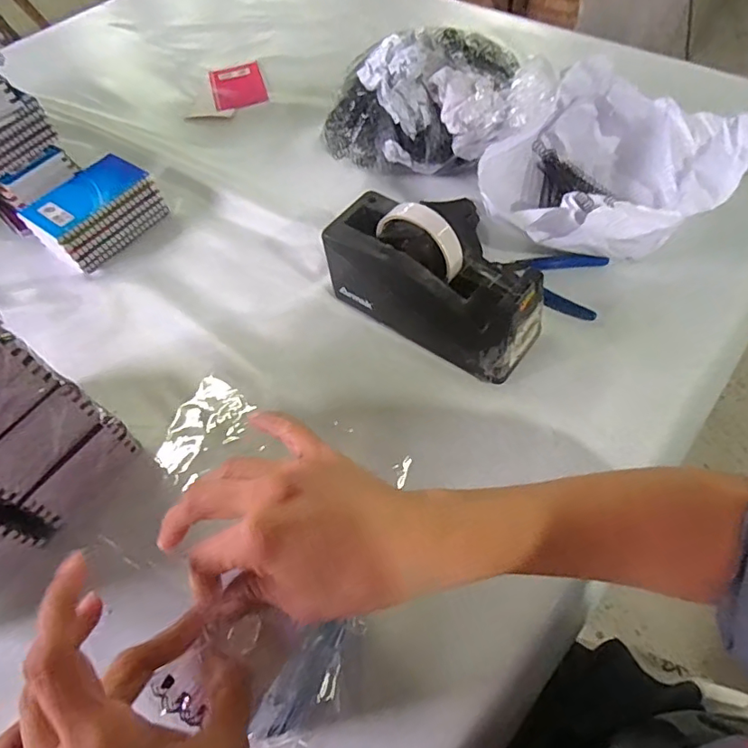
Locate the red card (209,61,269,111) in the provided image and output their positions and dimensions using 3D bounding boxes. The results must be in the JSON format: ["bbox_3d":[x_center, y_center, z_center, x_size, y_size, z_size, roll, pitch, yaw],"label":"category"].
[{"bbox_3d":[-0.209,-0.443,0.798,0.078,0.009,0.116,-16,58,-5],"label":"red card"}]

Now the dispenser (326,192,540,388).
[{"bbox_3d":[0.053,-0.091,0.476,0.205,0.113,0.079,30,65,22],"label":"dispenser"}]

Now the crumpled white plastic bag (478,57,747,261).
[{"bbox_3d":[0.254,-0.210,0.552,0.214,0.099,0.280,32,66,23],"label":"crumpled white plastic bag"}]

